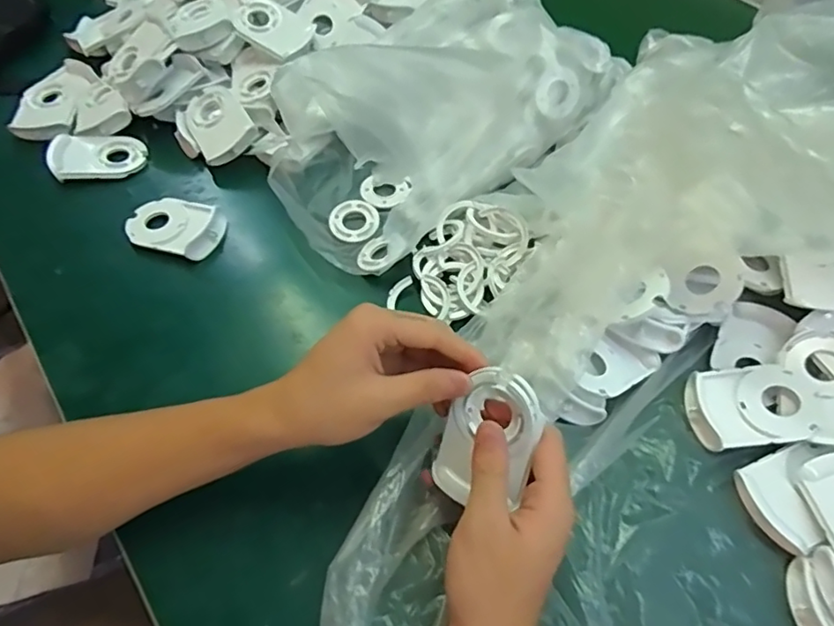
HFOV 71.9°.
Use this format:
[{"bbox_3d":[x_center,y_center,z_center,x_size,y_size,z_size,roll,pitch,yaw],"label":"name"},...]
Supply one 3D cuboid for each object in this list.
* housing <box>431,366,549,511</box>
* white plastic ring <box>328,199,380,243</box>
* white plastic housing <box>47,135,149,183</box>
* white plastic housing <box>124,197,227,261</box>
[{"bbox_3d":[0.042,0.074,0.340,0.059,0.086,0.012,23,18,31],"label":"housing"},{"bbox_3d":[-0.057,-0.084,0.519,0.044,0.007,0.045,0,56,0],"label":"white plastic ring"},{"bbox_3d":[-0.308,-0.154,0.558,0.084,0.018,0.053,-10,57,-7],"label":"white plastic housing"},{"bbox_3d":[-0.212,-0.078,0.506,0.084,0.012,0.057,14,57,10],"label":"white plastic housing"}]

